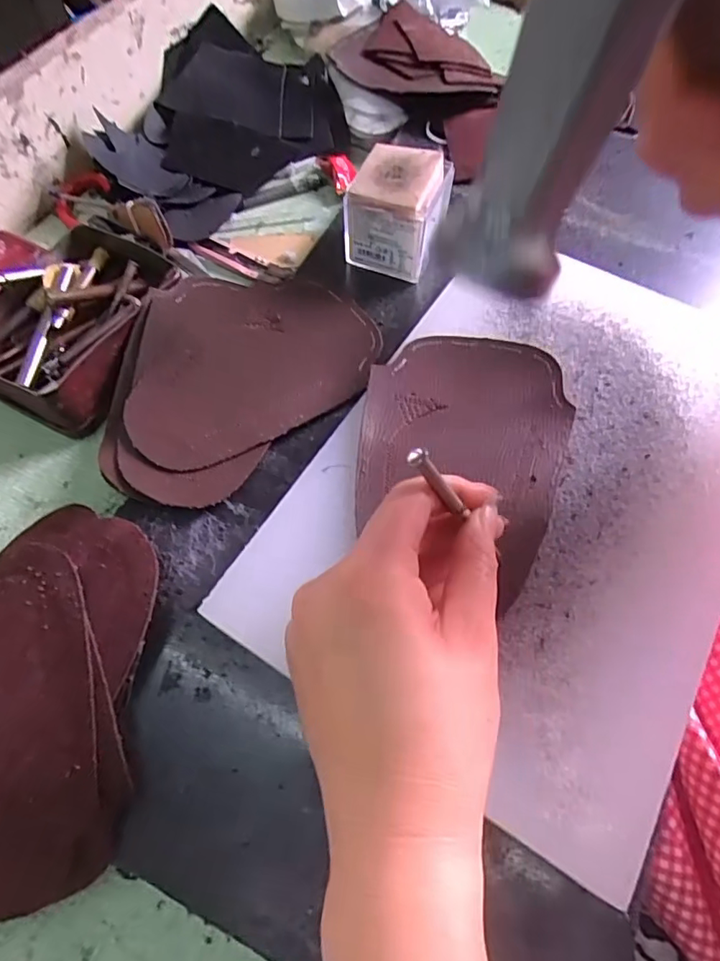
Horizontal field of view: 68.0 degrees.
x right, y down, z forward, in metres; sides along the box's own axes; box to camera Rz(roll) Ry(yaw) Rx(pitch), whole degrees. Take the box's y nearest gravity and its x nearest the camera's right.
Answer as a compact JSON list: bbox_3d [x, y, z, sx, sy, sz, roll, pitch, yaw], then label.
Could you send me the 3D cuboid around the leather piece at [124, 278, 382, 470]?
[{"bbox_3d":[-0.068,-0.079,0.321,0.149,0.012,0.121,-21,63,-7],"label":"leather piece"}]

